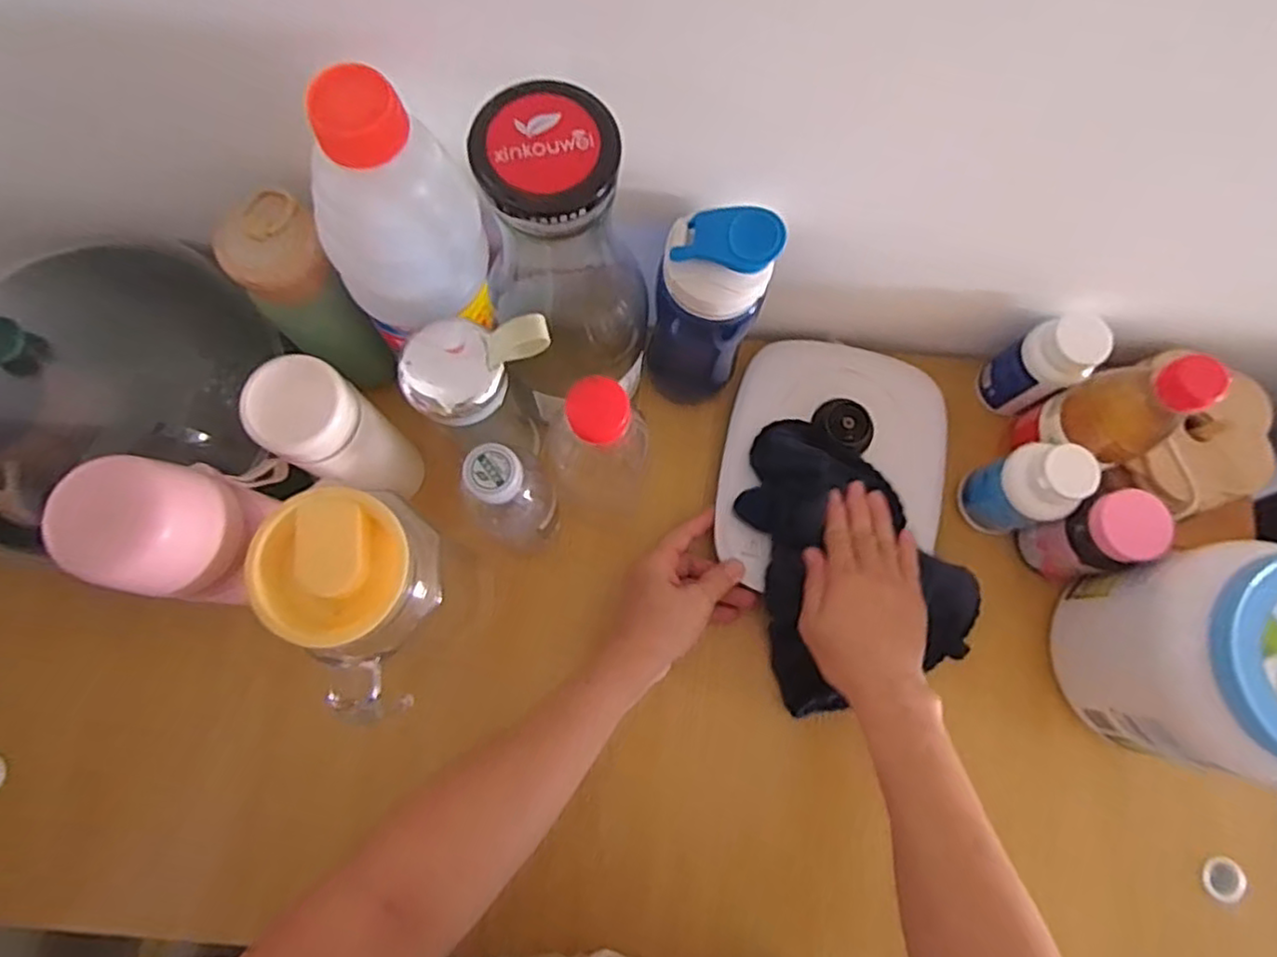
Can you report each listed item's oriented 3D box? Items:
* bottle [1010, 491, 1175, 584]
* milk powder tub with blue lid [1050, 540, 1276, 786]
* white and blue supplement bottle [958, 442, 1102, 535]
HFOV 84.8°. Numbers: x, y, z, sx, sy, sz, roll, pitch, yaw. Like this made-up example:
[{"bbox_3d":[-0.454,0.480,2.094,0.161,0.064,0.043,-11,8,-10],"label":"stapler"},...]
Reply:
[{"bbox_3d":[0.325,0.044,0.501,0.051,0.098,0.054,-20,78,-6],"label":"bottle"},{"bbox_3d":[0.375,0.120,0.464,0.135,0.169,0.130,0,76,-1],"label":"milk powder tub with blue lid"},{"bbox_3d":[0.278,0.009,0.504,0.052,0.104,0.055,0,76,-1],"label":"white and blue supplement bottle"}]

